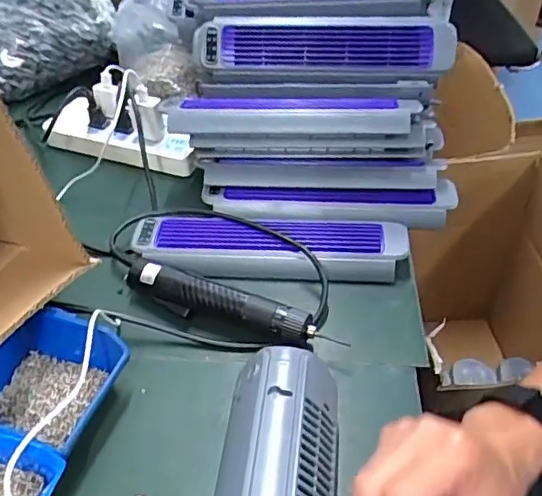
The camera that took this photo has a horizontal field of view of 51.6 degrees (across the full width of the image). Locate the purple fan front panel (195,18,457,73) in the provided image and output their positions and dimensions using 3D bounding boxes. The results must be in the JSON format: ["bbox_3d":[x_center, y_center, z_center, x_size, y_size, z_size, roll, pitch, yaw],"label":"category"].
[{"bbox_3d":[0.068,-0.242,0.670,0.304,0.061,0.035,0,11,-1],"label":"purple fan front panel"}]

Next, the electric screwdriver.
[{"bbox_3d":[-0.046,0.057,0.551,0.222,0.029,0.039,17,47,19],"label":"electric screwdriver"}]

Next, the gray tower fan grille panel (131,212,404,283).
[{"bbox_3d":[-0.001,-0.006,0.622,0.293,0.020,0.077,1,44,3],"label":"gray tower fan grille panel"}]

